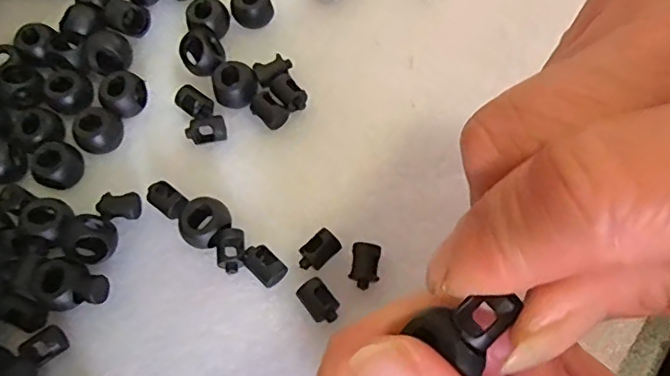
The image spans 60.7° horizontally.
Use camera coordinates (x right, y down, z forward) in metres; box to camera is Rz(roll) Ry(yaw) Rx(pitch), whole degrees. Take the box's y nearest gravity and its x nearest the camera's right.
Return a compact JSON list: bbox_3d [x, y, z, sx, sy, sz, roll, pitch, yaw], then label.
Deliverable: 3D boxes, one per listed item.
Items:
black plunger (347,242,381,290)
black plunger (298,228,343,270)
[{"bbox_3d":[0.010,0.025,0.188,0.009,0.004,0.015,8,69,8],"label":"black plunger"},{"bbox_3d":[-0.006,0.021,0.191,0.015,0.004,0.010,-43,71,-12],"label":"black plunger"}]

